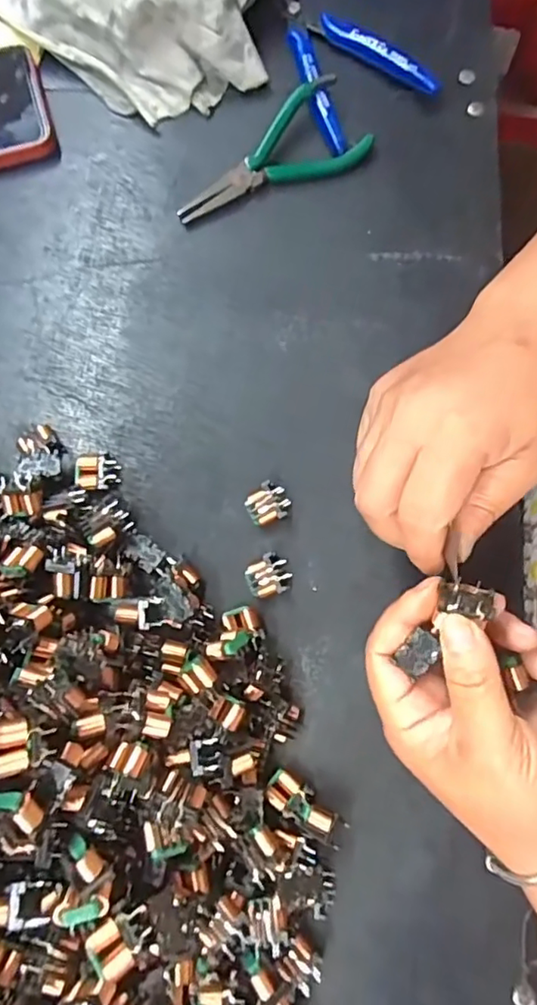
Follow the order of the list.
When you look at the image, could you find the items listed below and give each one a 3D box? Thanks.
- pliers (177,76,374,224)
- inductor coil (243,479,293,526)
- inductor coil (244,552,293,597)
[{"bbox_3d":[-0.002,-0.217,0.358,0.121,0.020,0.054,-19,80,-4],"label":"pliers"},{"bbox_3d":[0.000,0.001,0.320,0.024,0.014,0.022,-29,81,-6],"label":"inductor coil"},{"bbox_3d":[0.000,0.039,0.313,0.023,0.013,0.022,-18,80,-4],"label":"inductor coil"}]

